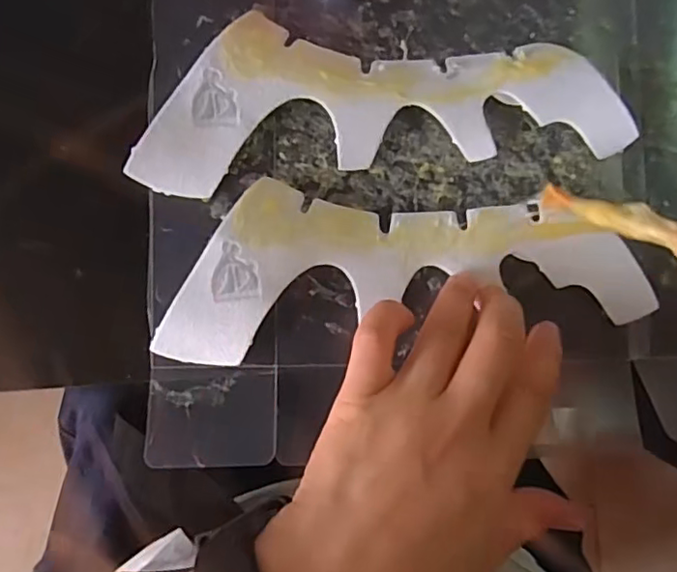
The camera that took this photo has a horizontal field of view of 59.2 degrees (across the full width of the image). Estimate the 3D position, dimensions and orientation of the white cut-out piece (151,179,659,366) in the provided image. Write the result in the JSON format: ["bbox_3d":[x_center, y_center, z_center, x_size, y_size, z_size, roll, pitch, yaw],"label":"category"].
[{"bbox_3d":[0.029,-0.012,0.267,0.211,0.013,0.072,-6,83,-6],"label":"white cut-out piece"}]

